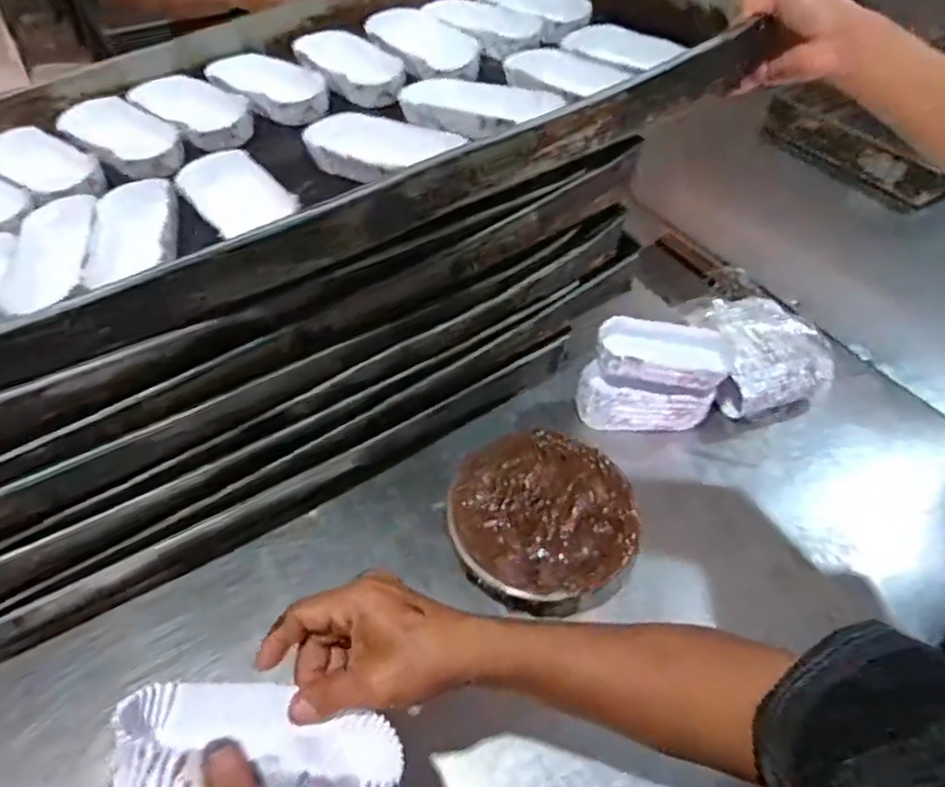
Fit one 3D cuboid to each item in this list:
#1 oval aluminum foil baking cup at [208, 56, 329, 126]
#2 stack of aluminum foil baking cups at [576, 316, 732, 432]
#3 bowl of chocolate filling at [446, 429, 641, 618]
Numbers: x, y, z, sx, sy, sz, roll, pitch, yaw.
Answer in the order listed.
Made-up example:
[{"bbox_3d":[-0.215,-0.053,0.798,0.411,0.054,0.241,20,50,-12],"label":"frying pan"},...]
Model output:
[{"bbox_3d":[-0.201,-0.305,0.644,0.135,0.021,0.068,39,56,25],"label":"oval aluminum foil baking cup"},{"bbox_3d":[0.208,-0.015,0.760,0.159,0.093,0.090,10,49,2],"label":"stack of aluminum foil baking cups"},{"bbox_3d":[0.067,0.129,0.651,0.176,0.065,0.169,3,49,-4],"label":"bowl of chocolate filling"}]

